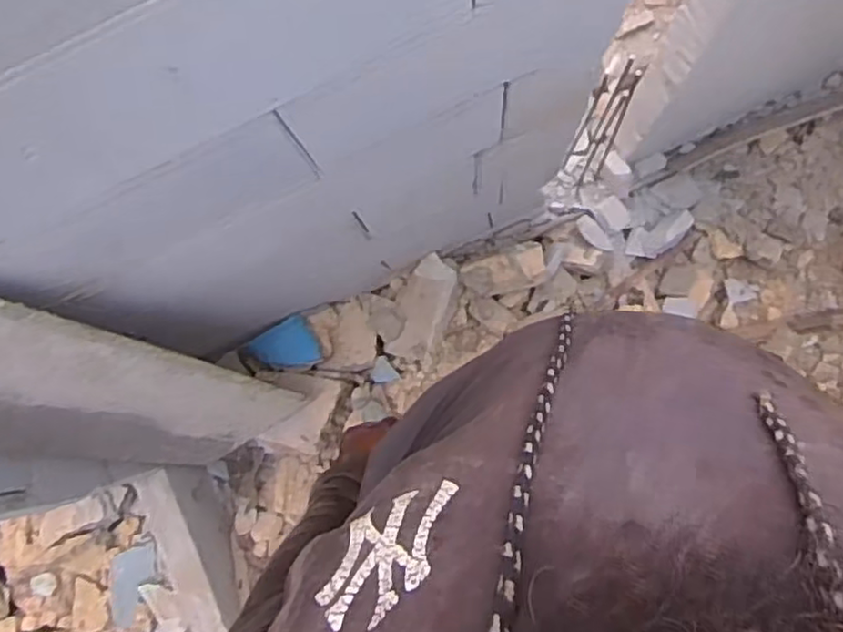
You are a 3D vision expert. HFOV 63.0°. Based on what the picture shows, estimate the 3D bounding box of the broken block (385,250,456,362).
[{"bbox_3d":[0.005,-0.018,1.552,0.115,0.049,0.237,19,88,6],"label":"broken block"}]

